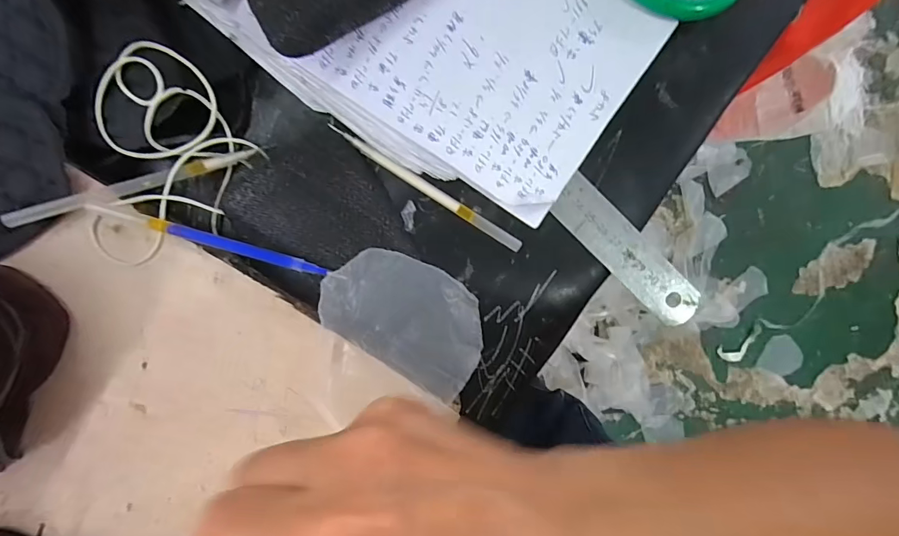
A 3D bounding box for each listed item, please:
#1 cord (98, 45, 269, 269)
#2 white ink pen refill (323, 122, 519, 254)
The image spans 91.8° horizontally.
[{"bbox_3d":[-0.147,-0.053,0.221,0.070,0.026,0.100,32,93,-5],"label":"cord"},{"bbox_3d":[-0.013,-0.043,0.236,0.119,0.011,0.006,32,93,-5],"label":"white ink pen refill"}]

